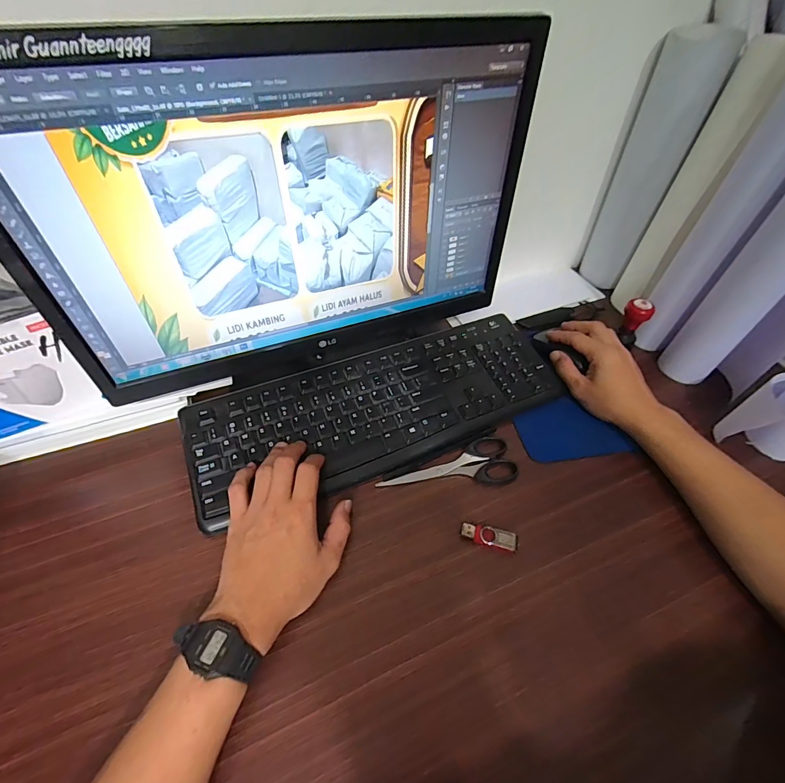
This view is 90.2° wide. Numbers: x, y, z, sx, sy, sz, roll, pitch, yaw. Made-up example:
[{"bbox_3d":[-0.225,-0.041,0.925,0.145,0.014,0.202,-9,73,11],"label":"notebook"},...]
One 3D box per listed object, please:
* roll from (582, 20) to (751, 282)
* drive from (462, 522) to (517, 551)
[{"bbox_3d":[0.352,-0.300,0.558,0.093,0.311,0.074,27,57,12],"label":"roll"},{"bbox_3d":[0.094,0.141,0.380,0.051,0.009,0.017,11,50,6],"label":"drive"}]

